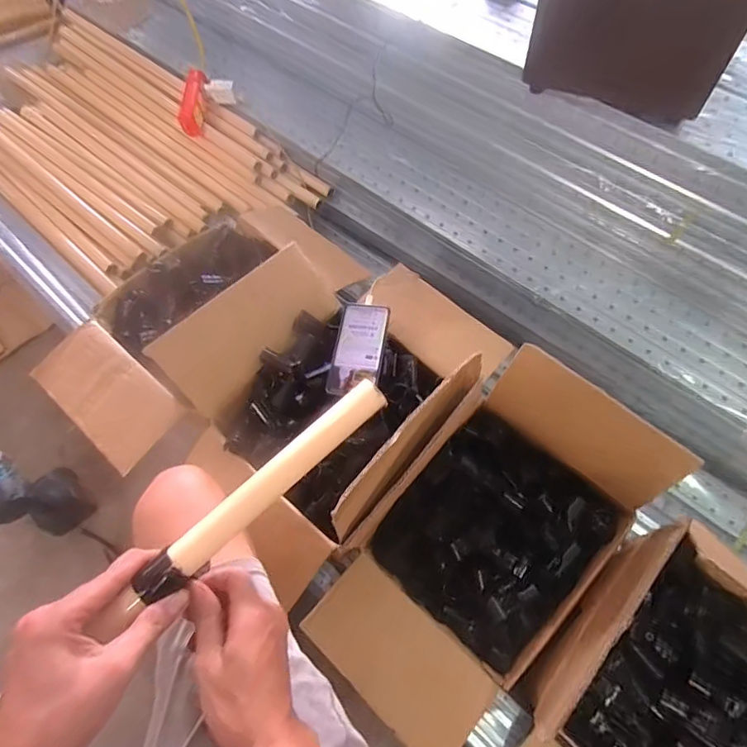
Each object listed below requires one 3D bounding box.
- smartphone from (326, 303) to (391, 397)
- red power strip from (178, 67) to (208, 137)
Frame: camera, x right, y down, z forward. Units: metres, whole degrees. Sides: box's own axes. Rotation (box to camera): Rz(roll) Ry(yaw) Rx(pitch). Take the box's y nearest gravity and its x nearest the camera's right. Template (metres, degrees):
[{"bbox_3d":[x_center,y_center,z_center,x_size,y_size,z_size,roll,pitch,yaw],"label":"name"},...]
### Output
[{"bbox_3d":[-0.022,-0.040,0.748,0.074,0.010,0.162,9,65,9],"label":"smartphone"},{"bbox_3d":[-0.423,-0.640,1.110,0.048,0.043,0.167,6,81,0],"label":"red power strip"}]

